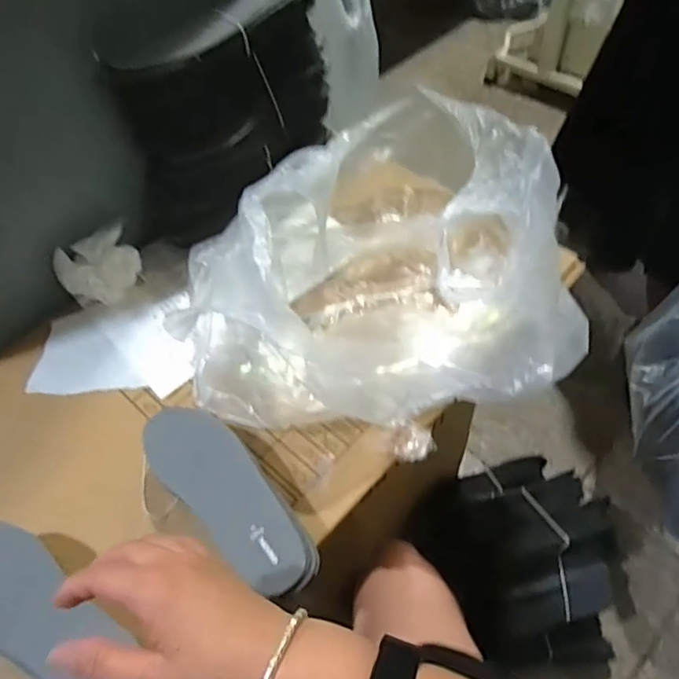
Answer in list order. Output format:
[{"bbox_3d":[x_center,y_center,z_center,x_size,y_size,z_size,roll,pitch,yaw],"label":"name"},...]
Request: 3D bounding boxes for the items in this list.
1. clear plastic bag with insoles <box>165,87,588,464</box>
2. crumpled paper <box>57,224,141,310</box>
[{"bbox_3d":[0.027,-0.106,0.610,0.359,0.182,0.404,1,54,5],"label":"clear plastic bag with insoles"},{"bbox_3d":[-0.279,-0.078,0.681,0.093,0.063,0.075,-25,56,-13],"label":"crumpled paper"}]

